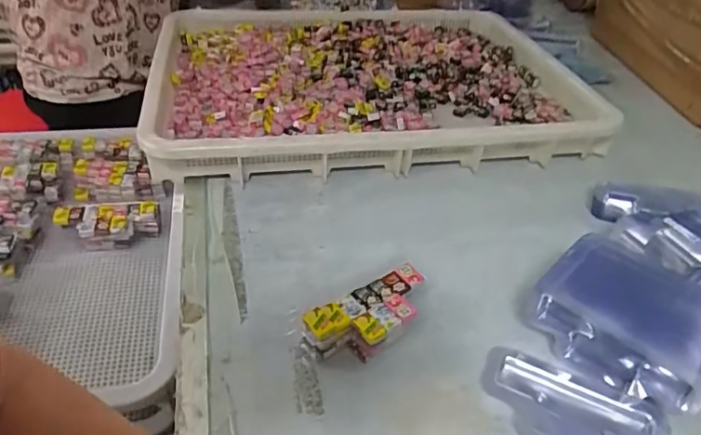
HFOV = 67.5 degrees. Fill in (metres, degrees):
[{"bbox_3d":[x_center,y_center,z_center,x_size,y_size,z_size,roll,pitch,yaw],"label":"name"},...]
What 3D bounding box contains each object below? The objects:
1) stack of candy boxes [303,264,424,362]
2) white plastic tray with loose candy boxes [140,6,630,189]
[{"bbox_3d":[0.020,0.087,0.450,0.113,0.041,0.052,-24,45,-27],"label":"stack of candy boxes"},{"bbox_3d":[0.022,-0.225,0.824,0.645,0.072,0.486,-8,40,-10],"label":"white plastic tray with loose candy boxes"}]

